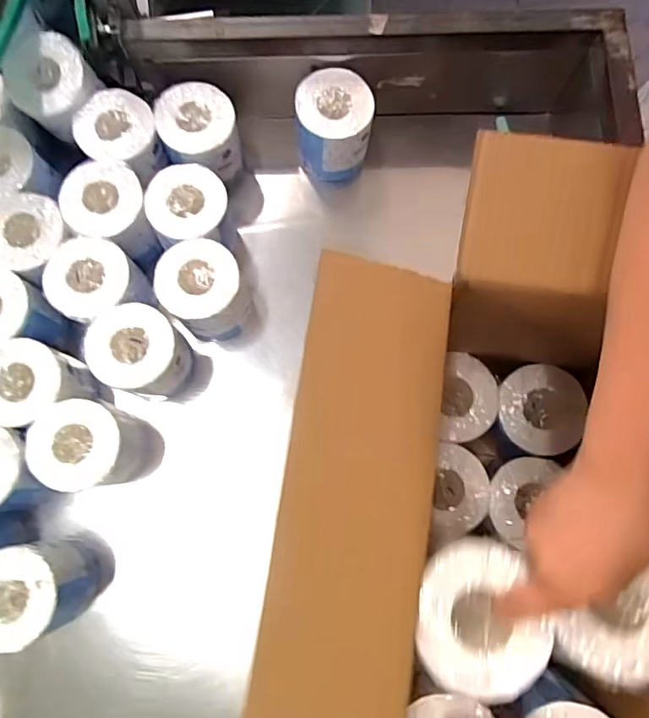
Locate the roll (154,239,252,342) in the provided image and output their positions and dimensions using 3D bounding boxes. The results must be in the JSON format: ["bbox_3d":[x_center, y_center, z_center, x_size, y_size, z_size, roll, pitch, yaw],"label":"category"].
[{"bbox_3d":[-0.148,-0.080,0.665,0.094,0.107,0.098,0,78,-1],"label":"roll"}]

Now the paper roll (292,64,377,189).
[{"bbox_3d":[0.012,-0.309,0.717,0.099,0.117,0.098,0,78,-1],"label":"paper roll"}]

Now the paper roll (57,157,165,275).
[{"bbox_3d":[-0.263,-0.180,0.674,0.101,0.093,0.117,-43,81,-9],"label":"paper roll"}]

